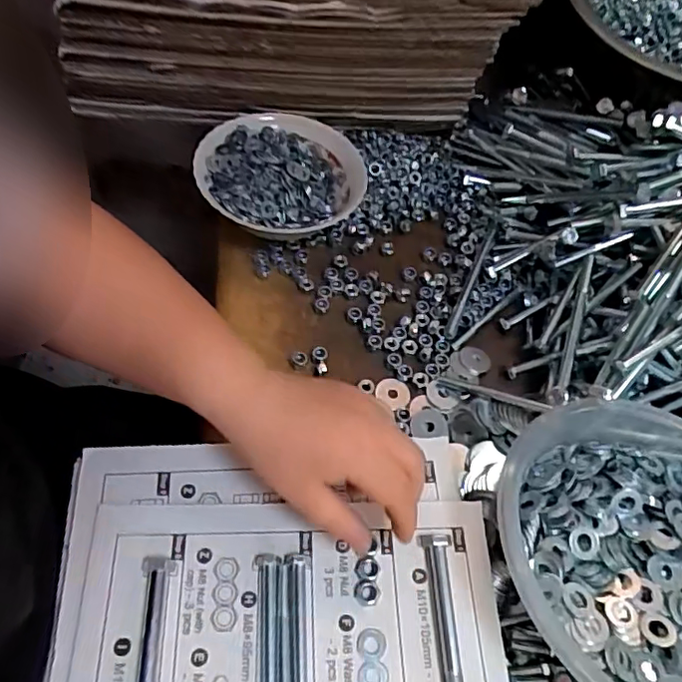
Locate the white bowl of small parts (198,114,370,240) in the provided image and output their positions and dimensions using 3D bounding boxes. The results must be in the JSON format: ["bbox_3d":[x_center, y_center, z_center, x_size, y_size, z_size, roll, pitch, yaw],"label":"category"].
[{"bbox_3d":[-0.055,-0.142,0.522,0.141,0.064,0.133,4,56,-5],"label":"white bowl of small parts"}]

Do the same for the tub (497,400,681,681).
[{"bbox_3d":[0.196,0.125,0.346,0.190,0.050,0.198,4,56,-5],"label":"tub"}]

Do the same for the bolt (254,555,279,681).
[{"bbox_3d":[-0.041,0.170,0.313,0.011,0.012,0.099,1,56,-7],"label":"bolt"}]

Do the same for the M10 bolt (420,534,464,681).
[{"bbox_3d":[0.062,0.167,0.324,0.016,0.023,0.110,1,56,-7],"label":"M10 bolt"}]

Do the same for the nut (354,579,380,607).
[{"bbox_3d":[0.015,0.148,0.336,0.015,0.008,0.012,17,56,4],"label":"nut"}]

